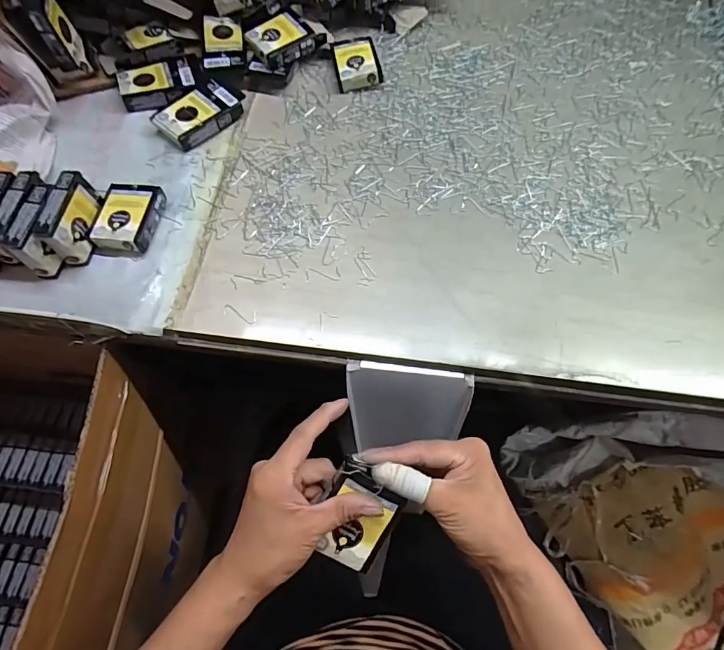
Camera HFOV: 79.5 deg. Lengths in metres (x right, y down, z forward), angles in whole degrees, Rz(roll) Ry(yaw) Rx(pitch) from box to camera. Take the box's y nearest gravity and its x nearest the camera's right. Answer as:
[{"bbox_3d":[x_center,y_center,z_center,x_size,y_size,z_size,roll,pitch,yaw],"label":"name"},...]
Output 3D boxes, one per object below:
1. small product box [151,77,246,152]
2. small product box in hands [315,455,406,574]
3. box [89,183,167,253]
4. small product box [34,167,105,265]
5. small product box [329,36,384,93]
[{"bbox_3d":[-0.189,-0.249,0.513,0.058,0.023,0.096,40,72,17],"label":"small product box"},{"bbox_3d":[-0.004,0.142,0.325,0.053,0.012,0.072,28,93,-4],"label":"small product box in hands"},{"bbox_3d":[-0.242,-0.112,0.452,0.055,0.023,0.075,4,66,3],"label":"box"},{"bbox_3d":[-0.282,-0.105,0.430,0.024,0.053,0.077,7,66,4],"label":"small product box"},{"bbox_3d":[-0.008,-0.327,0.545,0.054,0.022,0.073,-10,66,-4],"label":"small product box"}]

